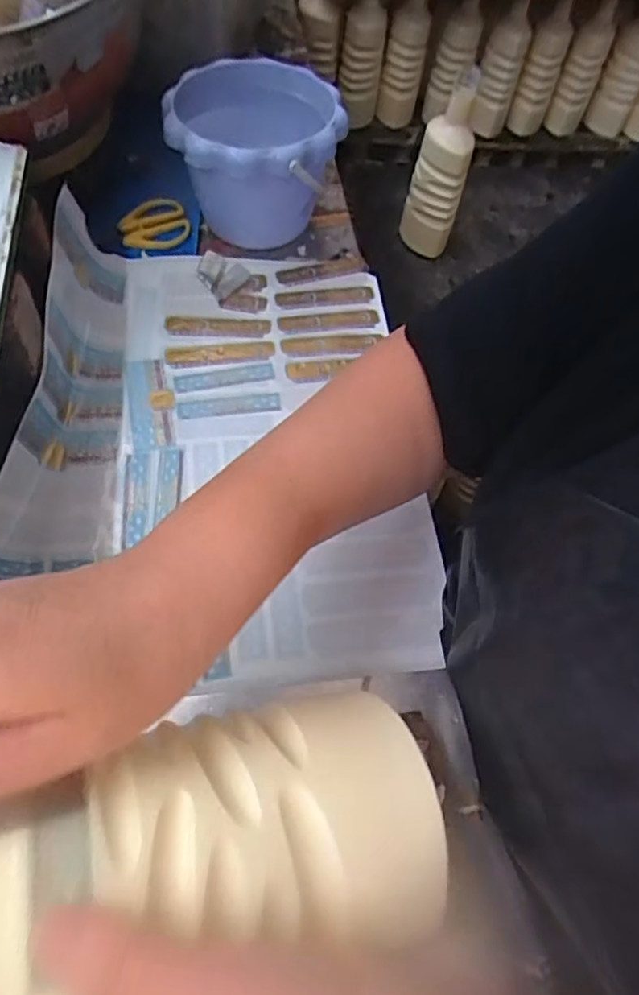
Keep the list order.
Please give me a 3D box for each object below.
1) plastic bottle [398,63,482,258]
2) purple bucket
[{"bbox_3d":[0.185,-0.497,0.955,0.078,0.264,0.071,10,58,-1],"label":"plastic bottle"},{"bbox_3d":[-0.059,-0.315,0.589,0.154,0.115,0.154,0,60,-2],"label":"purple bucket"}]

